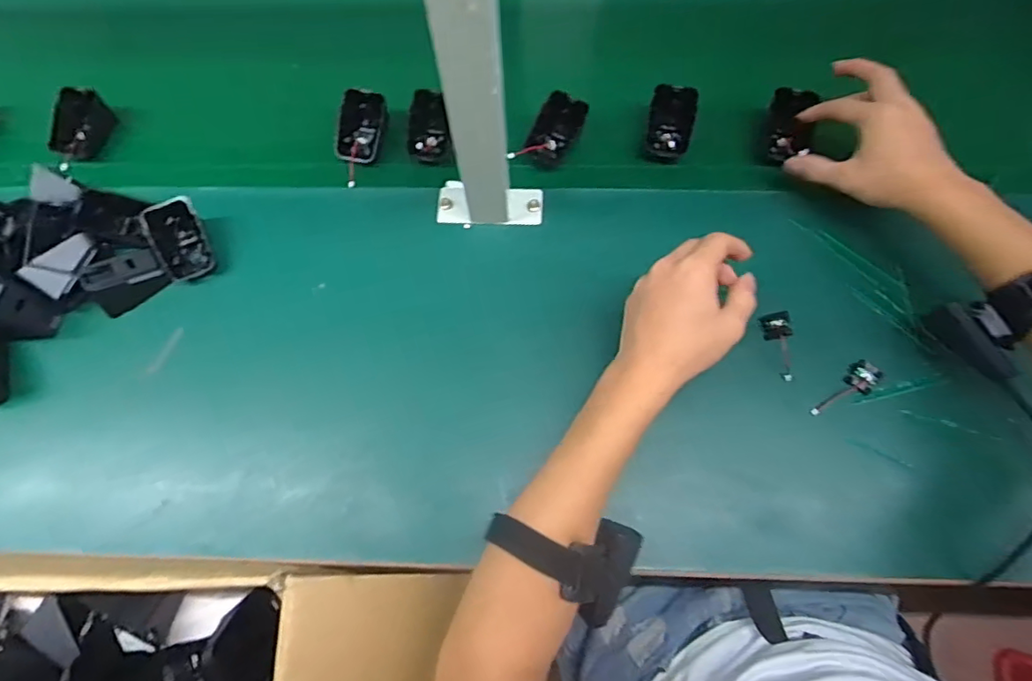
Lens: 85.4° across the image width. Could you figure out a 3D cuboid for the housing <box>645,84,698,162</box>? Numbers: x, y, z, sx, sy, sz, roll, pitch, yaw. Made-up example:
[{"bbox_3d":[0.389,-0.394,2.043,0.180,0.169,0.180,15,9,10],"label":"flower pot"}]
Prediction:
[{"bbox_3d":[0.158,-0.221,0.575,0.047,0.037,0.069,12,72,6],"label":"housing"}]

